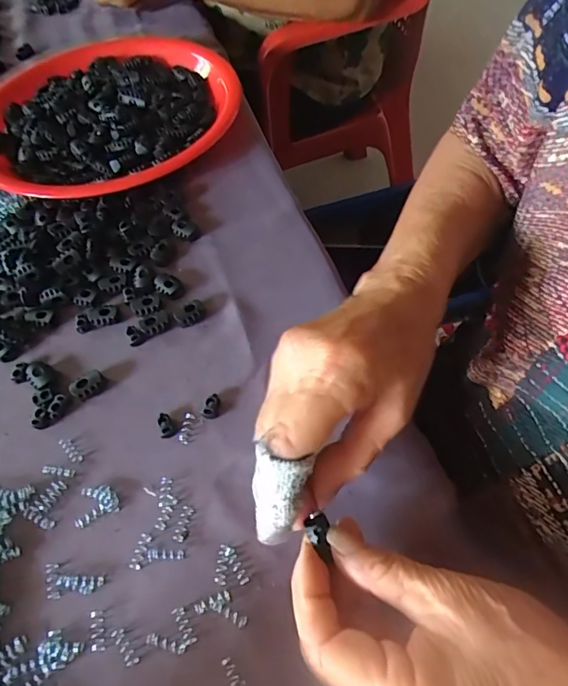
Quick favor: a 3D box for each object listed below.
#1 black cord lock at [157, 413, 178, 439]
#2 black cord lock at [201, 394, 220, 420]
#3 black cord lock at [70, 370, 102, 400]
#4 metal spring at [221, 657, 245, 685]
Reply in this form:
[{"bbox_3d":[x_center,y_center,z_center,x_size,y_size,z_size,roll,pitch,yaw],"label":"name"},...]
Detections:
[{"bbox_3d":[-0.074,0.052,0.299,0.010,0.004,0.016,-26,59,-10],"label":"black cord lock"},{"bbox_3d":[-0.046,0.040,0.302,0.011,0.007,0.016,6,59,10],"label":"black cord lock"},{"bbox_3d":[-0.131,0.029,0.317,0.021,0.009,0.015,-29,59,-12],"label":"black cord lock"},{"bbox_3d":[-0.024,0.157,0.224,0.006,0.004,0.017,-26,59,-13],"label":"metal spring"}]

